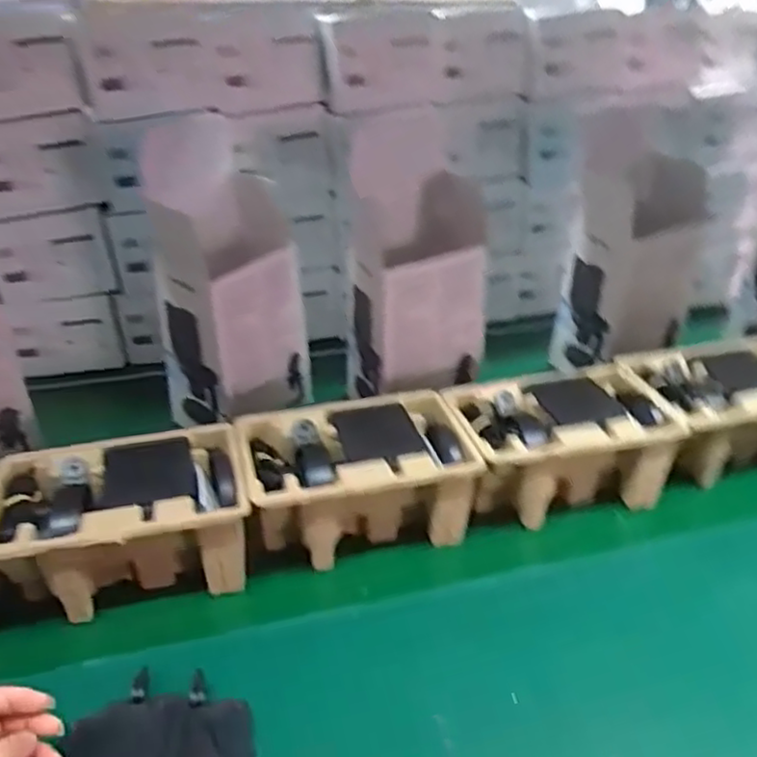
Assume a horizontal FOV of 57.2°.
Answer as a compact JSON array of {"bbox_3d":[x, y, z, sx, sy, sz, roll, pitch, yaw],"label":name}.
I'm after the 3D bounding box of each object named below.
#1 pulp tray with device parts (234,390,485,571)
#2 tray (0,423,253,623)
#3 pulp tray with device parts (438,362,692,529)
[{"bbox_3d":[-0.026,0.107,0.719,0.221,0.107,0.148,-7,29,-15],"label":"pulp tray with device parts"},{"bbox_3d":[-0.241,0.138,0.670,0.219,0.104,0.151,-6,29,-13],"label":"tray"},{"bbox_3d":[0.193,0.080,0.769,0.223,0.114,0.148,-8,30,-16],"label":"pulp tray with device parts"}]

